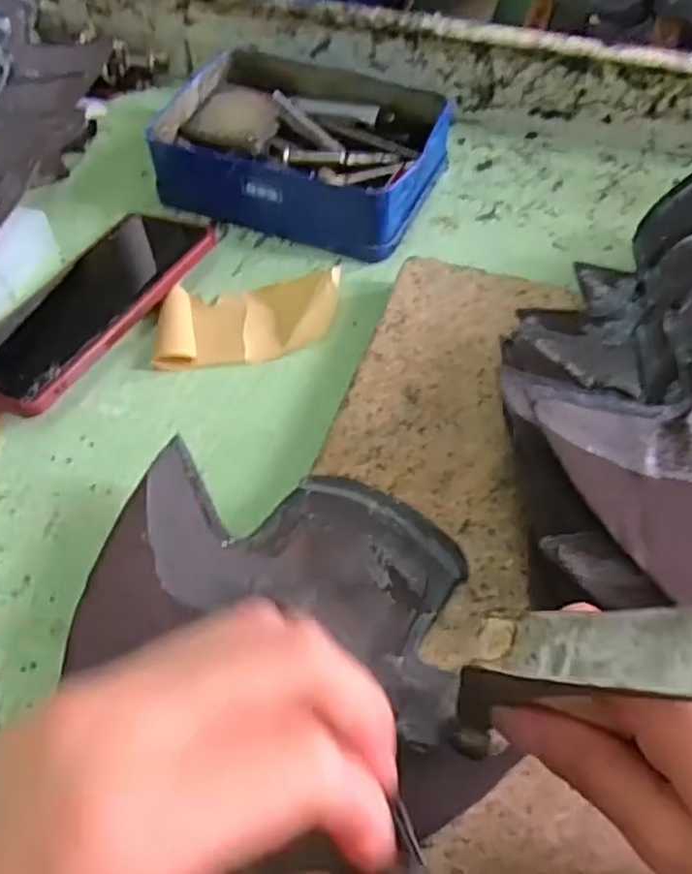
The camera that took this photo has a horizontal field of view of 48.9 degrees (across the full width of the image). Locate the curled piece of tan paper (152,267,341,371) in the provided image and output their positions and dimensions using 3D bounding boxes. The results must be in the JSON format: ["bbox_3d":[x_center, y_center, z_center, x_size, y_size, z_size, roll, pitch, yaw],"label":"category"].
[{"bbox_3d":[-0.058,-0.073,0.447,0.108,0.022,0.060,-9,53,-5],"label":"curled piece of tan paper"}]

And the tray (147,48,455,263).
[{"bbox_3d":[-0.028,-0.197,0.515,0.179,0.044,0.146,14,55,12],"label":"tray"}]

